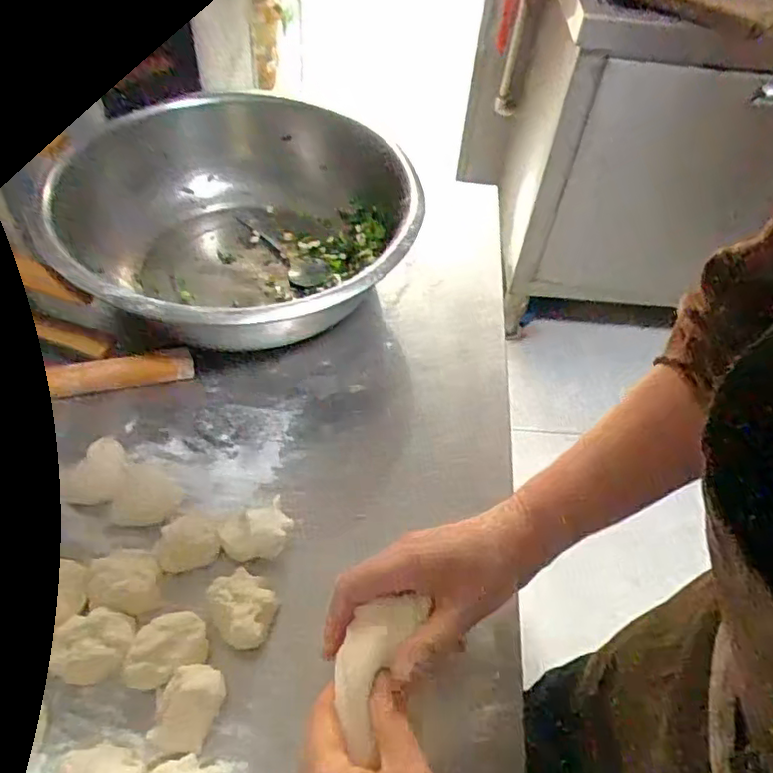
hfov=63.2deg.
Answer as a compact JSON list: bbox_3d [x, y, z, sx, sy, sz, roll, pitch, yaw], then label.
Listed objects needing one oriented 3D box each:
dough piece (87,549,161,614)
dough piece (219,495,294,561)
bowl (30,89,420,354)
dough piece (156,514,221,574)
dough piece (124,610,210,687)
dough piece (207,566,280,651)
[{"bbox_3d":[-0.176,0.129,0.425,0.043,0.021,0.041,2,52,-5],"label":"dough piece"},{"bbox_3d":[-0.093,0.108,0.453,0.049,0.032,0.036,-13,55,-16],"label":"dough piece"},{"bbox_3d":[-0.137,-0.143,0.597,0.307,0.108,0.310,3,52,-4],"label":"bowl"},{"bbox_3d":[-0.142,0.111,0.450,0.042,0.019,0.040,3,52,-4],"label":"dough piece"},{"bbox_3d":[-0.143,0.169,0.404,0.053,0.021,0.036,-22,57,-21],"label":"dough piece"},{"bbox_3d":[-0.095,0.150,0.422,0.041,0.023,0.049,-19,56,-20],"label":"dough piece"}]

